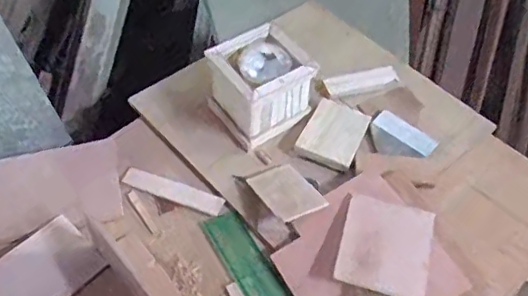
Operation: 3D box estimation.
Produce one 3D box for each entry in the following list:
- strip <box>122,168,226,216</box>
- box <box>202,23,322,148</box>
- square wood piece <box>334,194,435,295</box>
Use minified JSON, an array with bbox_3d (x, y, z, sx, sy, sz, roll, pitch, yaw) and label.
[{"bbox_3d":[-0.120,0.056,0.747,0.140,0.005,0.030,19,53,13],"label":"strip"},{"bbox_3d":[-0.008,-0.091,0.789,0.118,0.099,0.127,-30,58,-23],"label":"box"},{"bbox_3d":[0.144,0.113,0.664,0.100,0.010,0.119,15,54,9],"label":"square wood piece"}]

